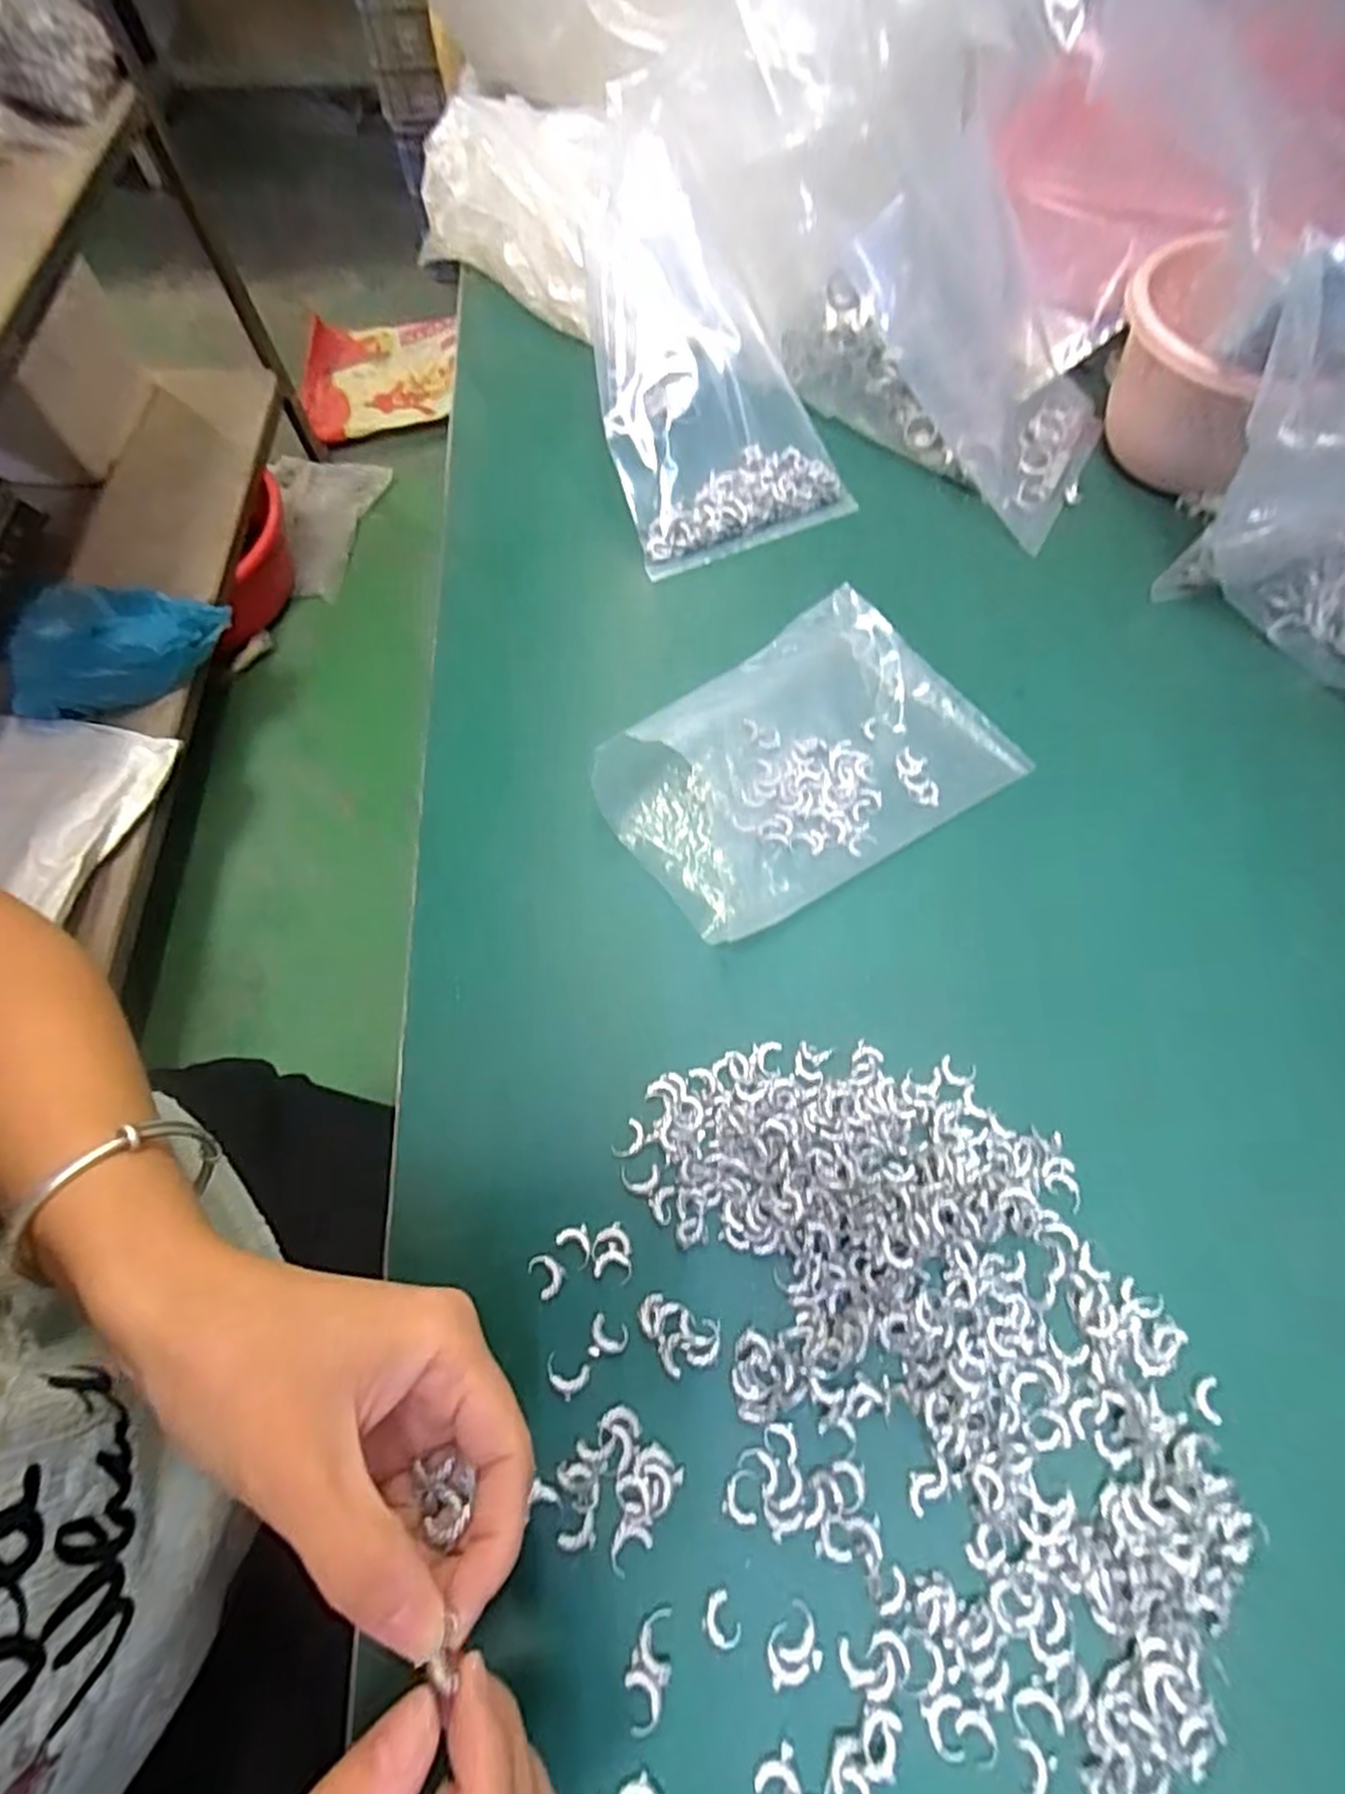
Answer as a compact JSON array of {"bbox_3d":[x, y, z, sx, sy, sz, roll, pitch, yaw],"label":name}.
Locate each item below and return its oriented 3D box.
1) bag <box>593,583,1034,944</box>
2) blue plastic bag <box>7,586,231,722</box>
[{"bbox_3d":[0.064,-0.070,0.373,0.192,0.021,0.134,-34,70,-15],"label":"bag"},{"bbox_3d":[-0.781,-0.360,1.017,0.300,0.125,0.165,-21,67,-8],"label":"blue plastic bag"}]

